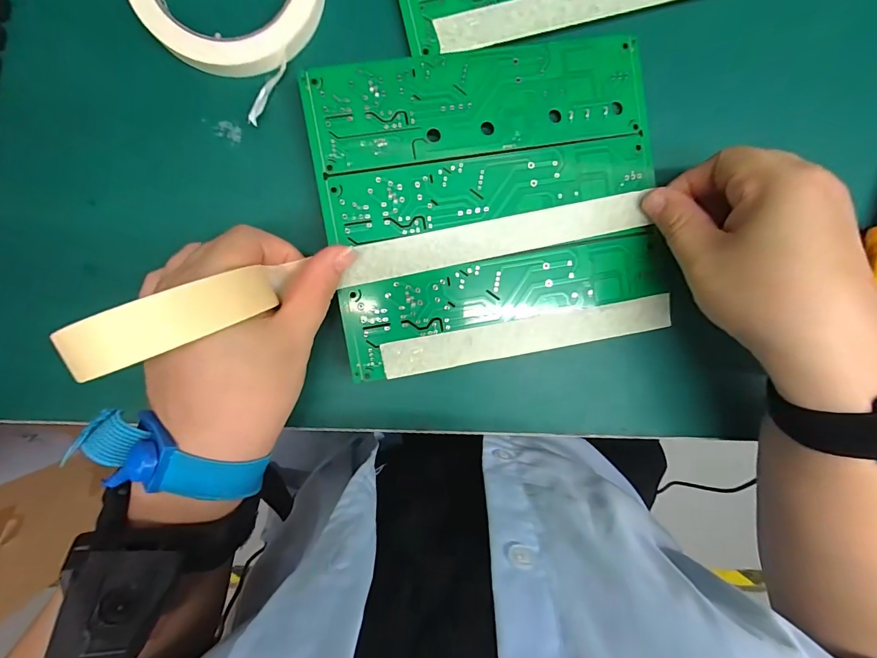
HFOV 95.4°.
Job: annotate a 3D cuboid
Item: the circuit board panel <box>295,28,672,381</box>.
[{"bbox_3d":[0.034,-0.069,0.226,0.186,0.007,0.169,-10,94,-6],"label":"circuit board panel"}]

